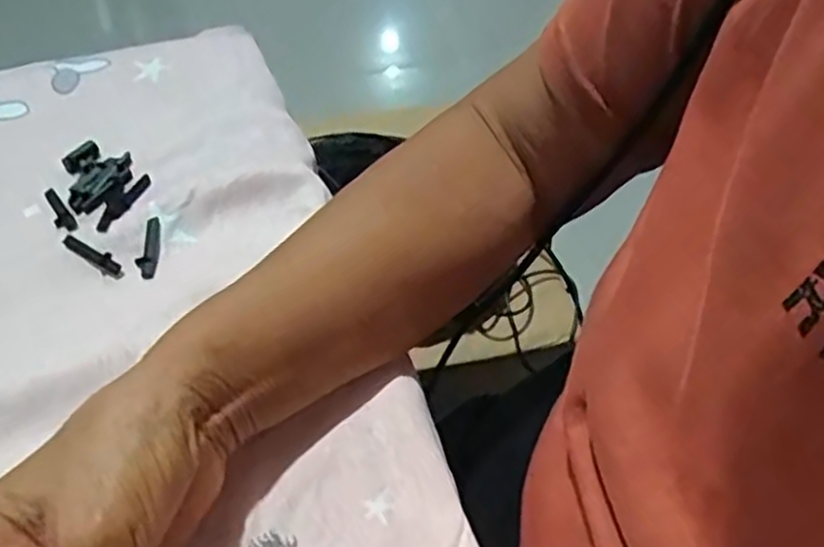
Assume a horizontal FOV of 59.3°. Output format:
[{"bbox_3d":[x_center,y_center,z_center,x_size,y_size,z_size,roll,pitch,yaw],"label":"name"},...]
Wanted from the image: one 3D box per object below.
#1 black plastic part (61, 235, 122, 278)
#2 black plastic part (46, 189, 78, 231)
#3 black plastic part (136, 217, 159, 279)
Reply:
[{"bbox_3d":[-0.169,-0.010,0.383,0.039,0.008,0.009,28,57,17],"label":"black plastic part"},{"bbox_3d":[-0.197,-0.035,0.402,0.010,0.004,0.033,-33,62,-25],"label":"black plastic part"},{"bbox_3d":[-0.142,-0.014,0.387,0.010,0.005,0.036,-3,53,-5],"label":"black plastic part"}]

